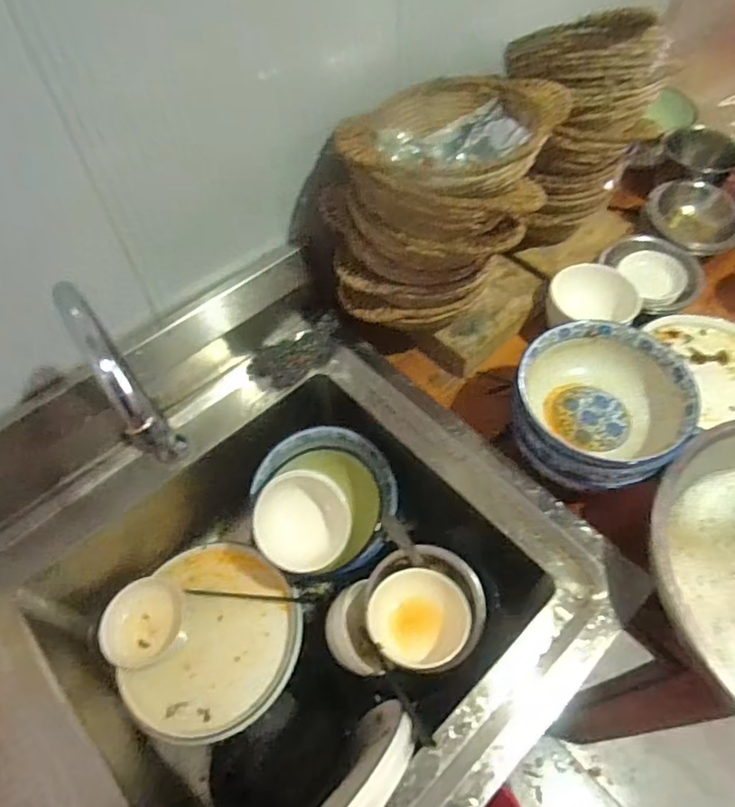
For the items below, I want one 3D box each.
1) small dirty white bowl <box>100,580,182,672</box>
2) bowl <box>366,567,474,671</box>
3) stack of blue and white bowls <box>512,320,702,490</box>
[{"bbox_3d":[-0.293,0.288,0.725,0.090,0.037,0.109,4,57,3],"label":"small dirty white bowl"},{"bbox_3d":[0.063,0.269,0.697,0.117,0.056,0.120,0,57,0],"label":"bowl"},{"bbox_3d":[0.274,0.007,0.668,0.190,0.089,0.191,-31,62,-18],"label":"stack of blue and white bowls"}]

